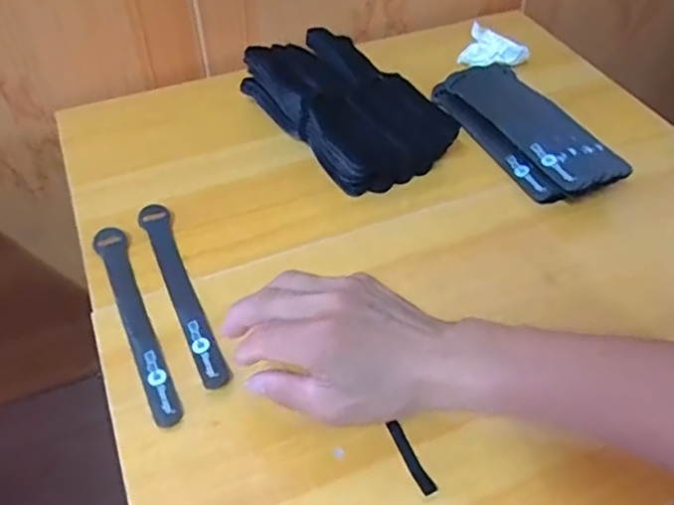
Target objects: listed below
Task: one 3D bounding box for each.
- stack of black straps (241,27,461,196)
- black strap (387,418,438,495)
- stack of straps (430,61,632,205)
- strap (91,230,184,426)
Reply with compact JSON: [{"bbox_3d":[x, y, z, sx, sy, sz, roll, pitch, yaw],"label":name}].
[{"bbox_3d":[0.008,-0.140,0.616,0.116,0.068,0.211,-30,53,-24],"label":"stack of black straps"},{"bbox_3d":[0.048,0.132,0.405,0.010,0.004,0.053,-19,49,-16],"label":"black strap"},{"bbox_3d":[0.187,-0.121,0.614,0.086,0.033,0.203,-21,50,-18],"label":"stack of straps"},{"bbox_3d":[-0.157,0.049,0.485,0.025,0.011,0.198,-21,50,-18],"label":"strap"}]

